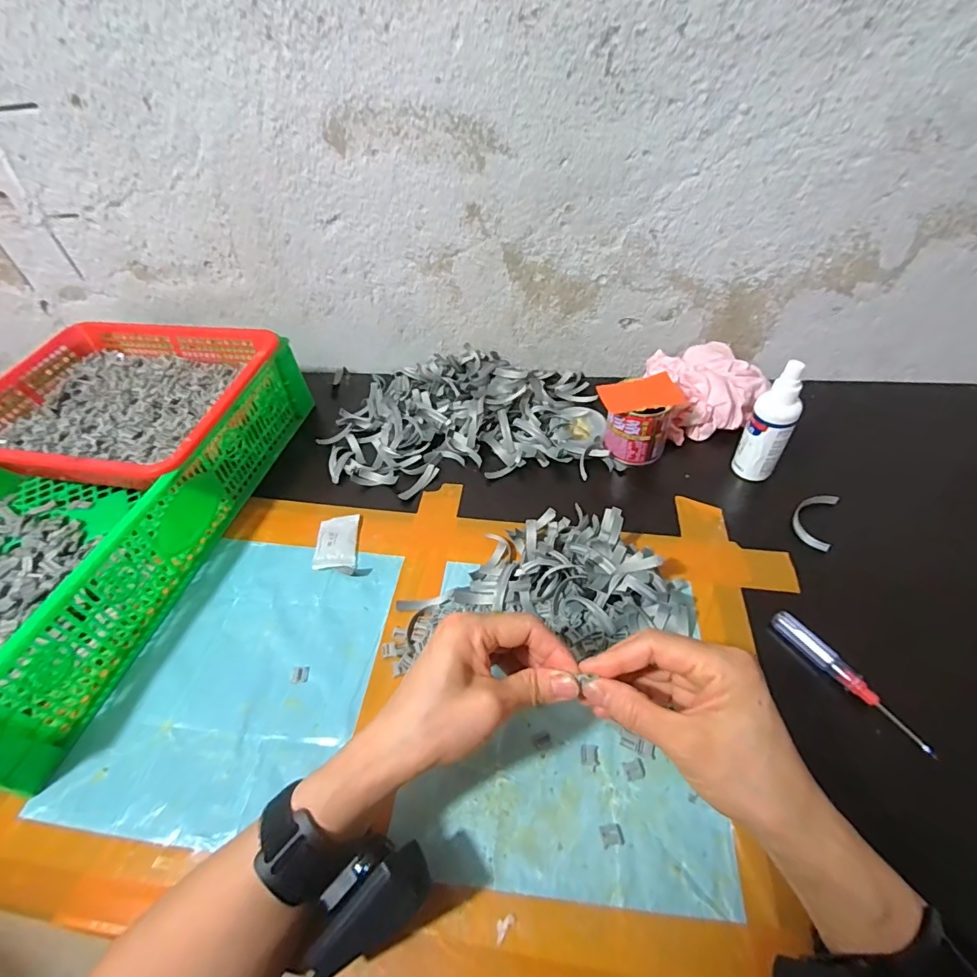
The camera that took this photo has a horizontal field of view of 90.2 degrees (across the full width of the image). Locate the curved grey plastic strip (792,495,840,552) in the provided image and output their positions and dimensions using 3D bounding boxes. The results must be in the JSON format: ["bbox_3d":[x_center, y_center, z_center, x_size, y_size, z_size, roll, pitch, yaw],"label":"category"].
[{"bbox_3d":[0.311,0.029,0.466,0.031,0.008,0.070,22,53,24],"label":"curved grey plastic strip"}]

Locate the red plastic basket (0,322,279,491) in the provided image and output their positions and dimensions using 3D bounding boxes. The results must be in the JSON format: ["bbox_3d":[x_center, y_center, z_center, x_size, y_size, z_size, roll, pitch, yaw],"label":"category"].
[{"bbox_3d":[-0.401,-0.096,0.549,0.298,0.069,0.236,6,48,12],"label":"red plastic basket"}]

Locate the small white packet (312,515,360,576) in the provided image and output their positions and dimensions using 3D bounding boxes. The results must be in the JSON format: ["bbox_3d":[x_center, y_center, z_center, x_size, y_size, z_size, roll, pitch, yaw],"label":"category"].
[{"bbox_3d":[-0.150,0.054,0.485,0.040,0.012,0.071,-6,47,1],"label":"small white packet"}]

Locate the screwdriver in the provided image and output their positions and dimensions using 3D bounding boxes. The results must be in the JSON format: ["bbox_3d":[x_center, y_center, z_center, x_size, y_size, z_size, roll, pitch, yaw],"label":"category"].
[{"bbox_3d":[0.267,0.140,0.364,0.014,0.015,0.118,-25,50,-16],"label":"screwdriver"}]

